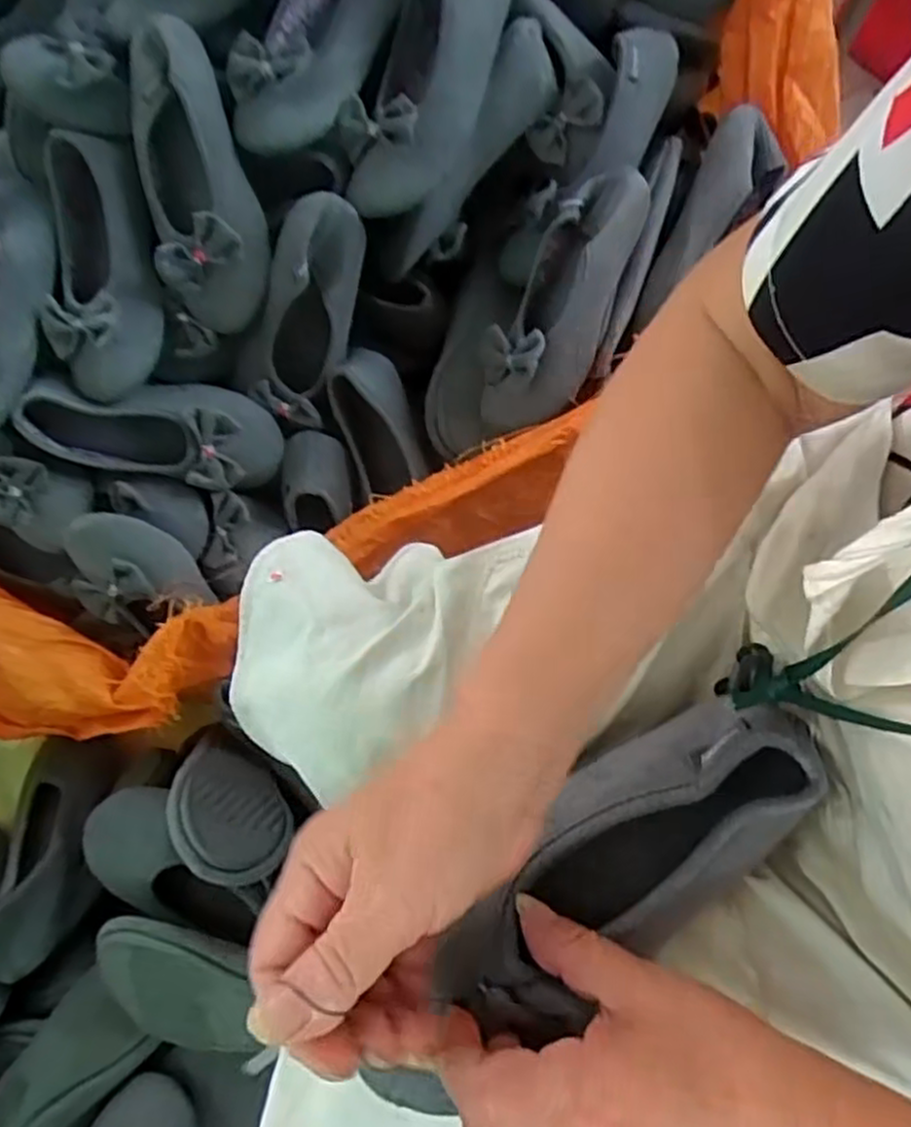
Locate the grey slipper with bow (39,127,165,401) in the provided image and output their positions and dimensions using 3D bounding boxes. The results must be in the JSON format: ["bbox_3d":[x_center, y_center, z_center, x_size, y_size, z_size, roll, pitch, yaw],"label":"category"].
[{"bbox_3d":[-0.321,-0.268,0.670,0.098,0.047,0.228,-4,92,-2],"label":"grey slipper with bow"}]

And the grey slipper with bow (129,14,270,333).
[{"bbox_3d":[-0.226,-0.334,0.646,0.096,0.055,0.251,-13,100,-5],"label":"grey slipper with bow"}]

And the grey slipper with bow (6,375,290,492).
[{"bbox_3d":[-0.286,-0.127,0.707,0.239,0.062,0.095,7,95,-7],"label":"grey slipper with bow"}]

